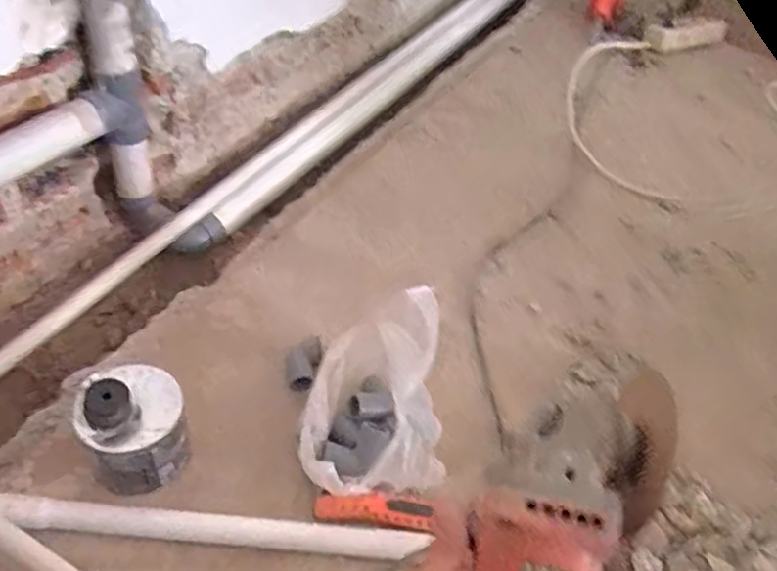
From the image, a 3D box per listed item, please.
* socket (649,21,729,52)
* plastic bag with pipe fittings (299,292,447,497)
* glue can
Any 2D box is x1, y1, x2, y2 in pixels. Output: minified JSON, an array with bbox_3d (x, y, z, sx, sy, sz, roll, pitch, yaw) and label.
[{"bbox_3d":[0.668,-0.557,1.475,0.204,0.035,0.060,-13,52,-20],"label":"socket"},{"bbox_3d":[-0.014,0.114,0.692,0.147,0.125,0.204,8,48,-2],"label":"plastic bag with pipe fittings"},{"bbox_3d":[-0.244,0.137,0.642,0.090,0.127,0.093,5,48,-5],"label":"glue can"}]

